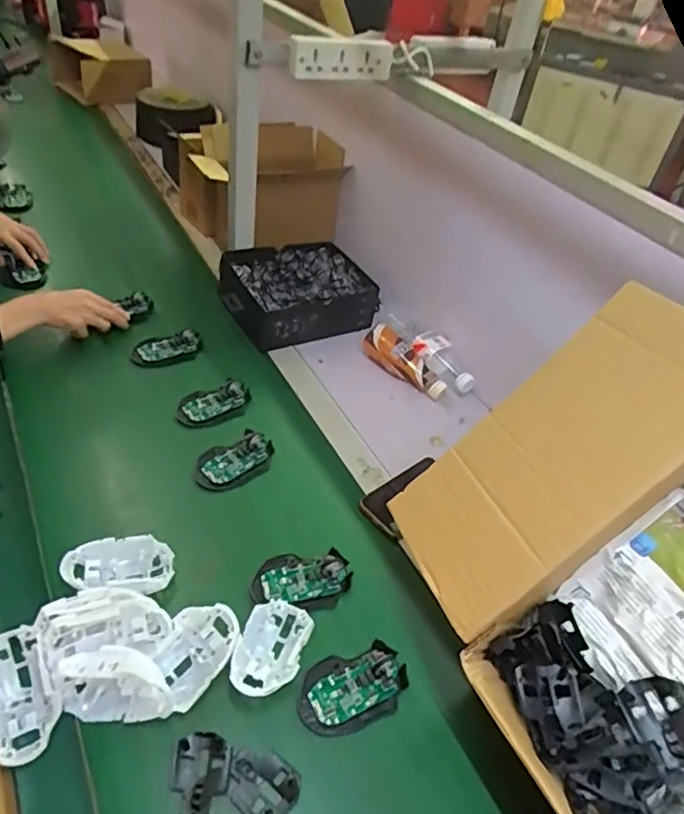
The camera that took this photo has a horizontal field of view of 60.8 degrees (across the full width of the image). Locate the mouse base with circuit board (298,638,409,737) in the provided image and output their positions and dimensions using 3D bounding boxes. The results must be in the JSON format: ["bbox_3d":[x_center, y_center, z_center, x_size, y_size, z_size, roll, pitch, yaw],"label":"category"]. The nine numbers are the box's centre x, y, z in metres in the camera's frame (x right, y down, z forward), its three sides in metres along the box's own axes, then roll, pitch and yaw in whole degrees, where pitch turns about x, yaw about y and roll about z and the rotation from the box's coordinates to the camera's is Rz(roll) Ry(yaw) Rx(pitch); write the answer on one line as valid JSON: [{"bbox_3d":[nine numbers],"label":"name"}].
[{"bbox_3d":[0.012,0.289,0.599,0.112,0.018,0.071,-11,54,-16],"label":"mouse base with circuit board"}]

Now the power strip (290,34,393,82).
[{"bbox_3d":[0.003,-0.522,0.877,0.171,0.059,0.027,-18,46,-27],"label":"power strip"}]

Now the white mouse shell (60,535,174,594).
[{"bbox_3d":[-0.246,0.175,0.645,0.110,0.032,0.062,-3,41,-12],"label":"white mouse shell"}]

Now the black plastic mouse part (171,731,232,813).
[{"bbox_3d":[-0.128,0.331,0.524,0.050,0.015,0.066,5,40,-3],"label":"black plastic mouse part"}]

